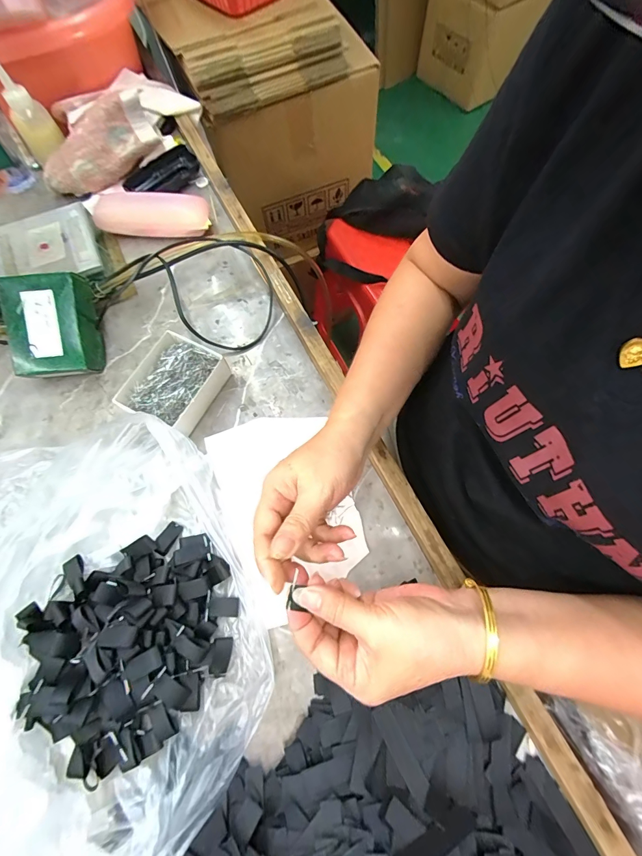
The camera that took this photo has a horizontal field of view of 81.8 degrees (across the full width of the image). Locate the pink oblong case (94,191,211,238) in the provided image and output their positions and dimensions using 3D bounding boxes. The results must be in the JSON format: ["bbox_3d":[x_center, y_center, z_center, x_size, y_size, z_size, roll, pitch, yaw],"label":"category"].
[{"bbox_3d":[-0.227,-0.288,0.503,0.145,0.045,0.049,1,69,2],"label":"pink oblong case"}]

